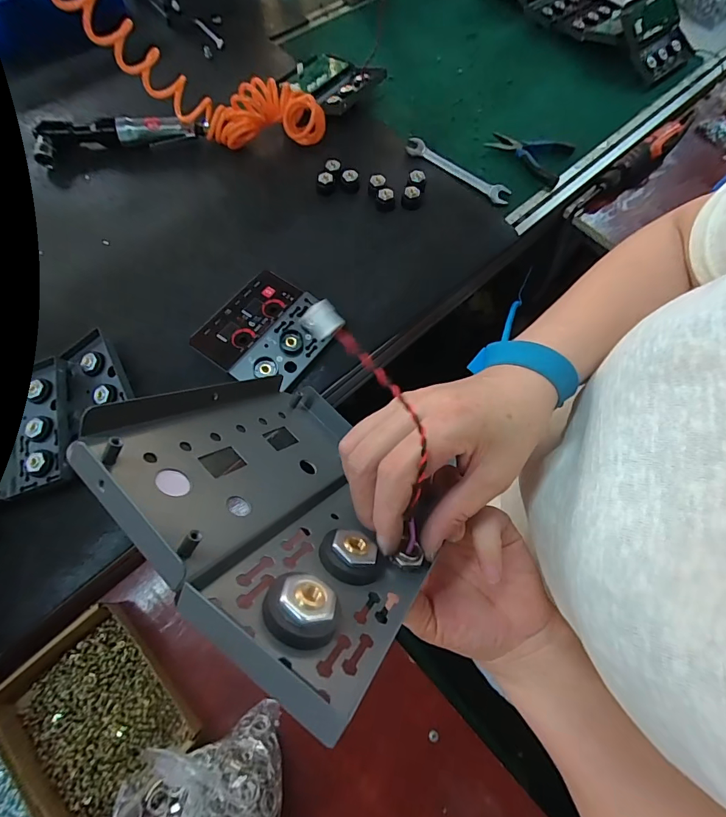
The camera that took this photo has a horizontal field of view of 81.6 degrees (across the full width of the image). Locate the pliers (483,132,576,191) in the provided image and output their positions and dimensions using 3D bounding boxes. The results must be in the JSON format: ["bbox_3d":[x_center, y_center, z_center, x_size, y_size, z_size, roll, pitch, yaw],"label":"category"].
[{"bbox_3d":[0.301,-0.460,0.746,0.142,0.011,0.111,37,73,11],"label":"pliers"}]

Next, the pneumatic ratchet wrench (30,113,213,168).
[{"bbox_3d":[-0.390,-0.443,0.684,0.262,0.042,0.061,-14,71,-8],"label":"pneumatic ratchet wrench"}]

